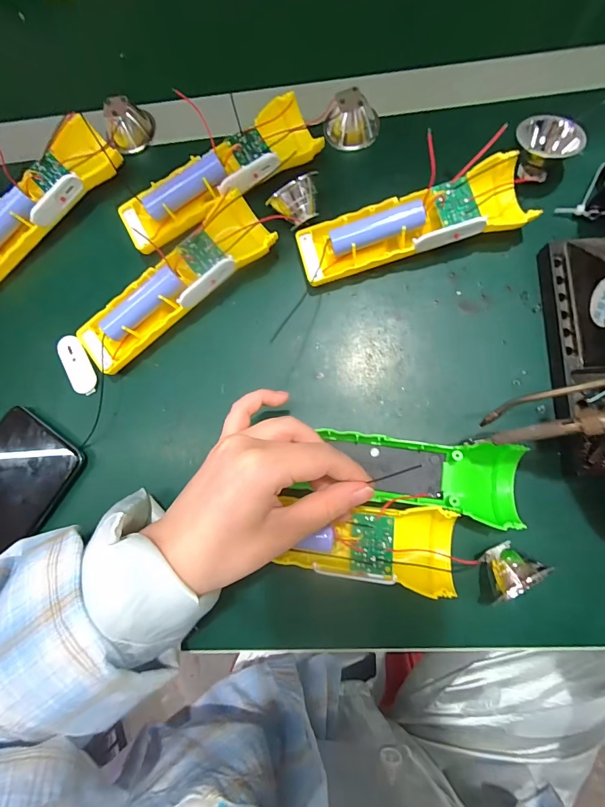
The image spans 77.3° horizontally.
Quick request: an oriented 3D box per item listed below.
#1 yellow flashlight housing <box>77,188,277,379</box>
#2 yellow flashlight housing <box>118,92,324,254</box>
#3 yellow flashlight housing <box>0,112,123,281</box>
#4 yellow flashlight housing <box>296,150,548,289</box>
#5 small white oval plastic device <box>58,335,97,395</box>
[{"bbox_3d":[-0.096,-0.088,0.285,0.159,0.029,0.049,-36,80,0],"label":"yellow flashlight housing"},{"bbox_3d":[-0.066,-0.173,0.294,0.159,0.031,0.049,-29,81,2],"label":"yellow flashlight housing"},{"bbox_3d":[-0.218,-0.155,0.305,0.042,0.030,0.159,43,89,9],"label":"yellow flashlight housing"},{"bbox_3d":[0.079,-0.128,0.273,0.161,0.031,0.049,-16,81,4],"label":"yellow flashlight housing"},{"bbox_3d":[-0.176,-0.029,0.295,0.019,0.006,0.048,-30,81,1],"label":"small white oval plastic device"}]

